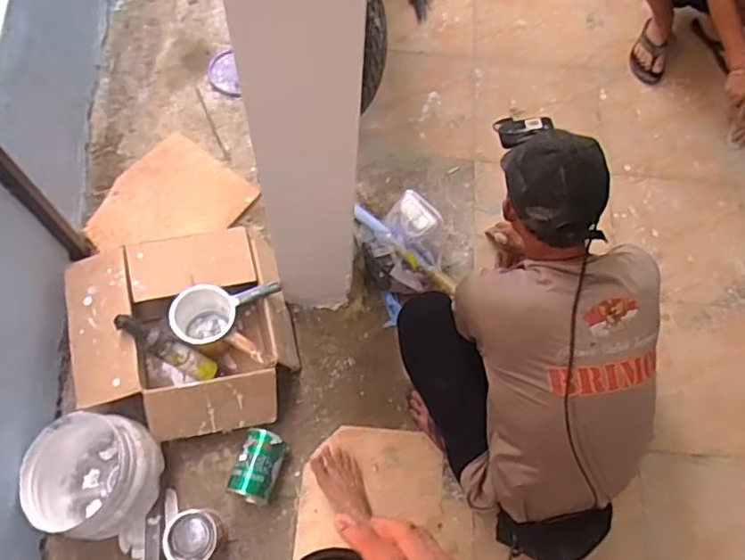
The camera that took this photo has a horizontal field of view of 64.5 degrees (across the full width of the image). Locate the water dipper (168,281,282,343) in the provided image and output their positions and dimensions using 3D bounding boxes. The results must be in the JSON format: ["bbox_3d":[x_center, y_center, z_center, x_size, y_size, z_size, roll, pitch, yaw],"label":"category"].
[{"bbox_3d":[-0.341,0.090,1.404,0.248,0.127,0.129,-5,67,-6],"label":"water dipper"}]

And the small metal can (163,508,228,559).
[{"bbox_3d":[-0.373,0.541,1.234,0.104,0.109,0.107,1,66,-3],"label":"small metal can"}]

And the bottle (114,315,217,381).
[{"bbox_3d":[-0.460,0.154,1.309,0.241,0.057,0.061,38,65,-27],"label":"bottle"}]

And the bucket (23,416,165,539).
[{"bbox_3d":[-0.586,0.424,1.273,0.253,0.192,0.230,1,66,-3],"label":"bucket"}]

